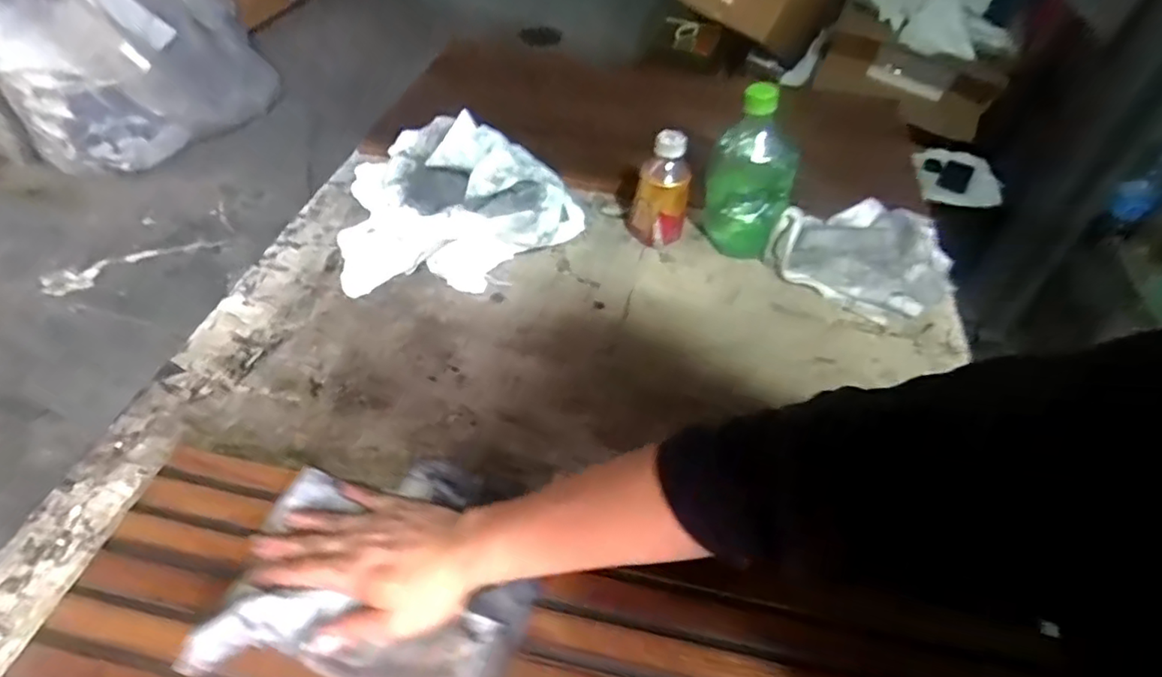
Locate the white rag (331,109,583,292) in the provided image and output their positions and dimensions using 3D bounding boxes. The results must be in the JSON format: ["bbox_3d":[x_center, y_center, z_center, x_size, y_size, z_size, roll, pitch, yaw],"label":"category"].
[{"bbox_3d":[-0.152,-0.175,0.731,0.276,0.083,0.258,-11,49,-12],"label":"white rag"}]

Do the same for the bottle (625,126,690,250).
[{"bbox_3d":[0.095,-0.178,0.709,0.069,0.128,0.063,7,48,5],"label":"bottle"}]

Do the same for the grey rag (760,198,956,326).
[{"bbox_3d":[0.349,-0.110,0.727,0.195,0.068,0.185,31,54,24],"label":"grey rag"}]

